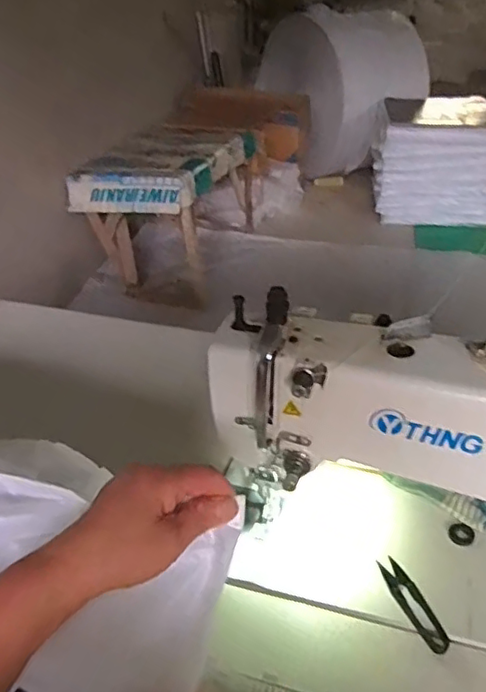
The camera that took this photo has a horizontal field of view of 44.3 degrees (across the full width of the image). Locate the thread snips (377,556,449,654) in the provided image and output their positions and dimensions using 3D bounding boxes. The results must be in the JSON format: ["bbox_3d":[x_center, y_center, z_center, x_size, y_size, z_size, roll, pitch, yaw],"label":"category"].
[{"bbox_3d":[0.151,0.228,0.532,0.022,0.007,0.095,-13,35,-16],"label":"thread snips"}]

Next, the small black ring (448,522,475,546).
[{"bbox_3d":[0.218,0.187,0.595,0.025,0.005,0.024,-1,34,1],"label":"small black ring"}]

